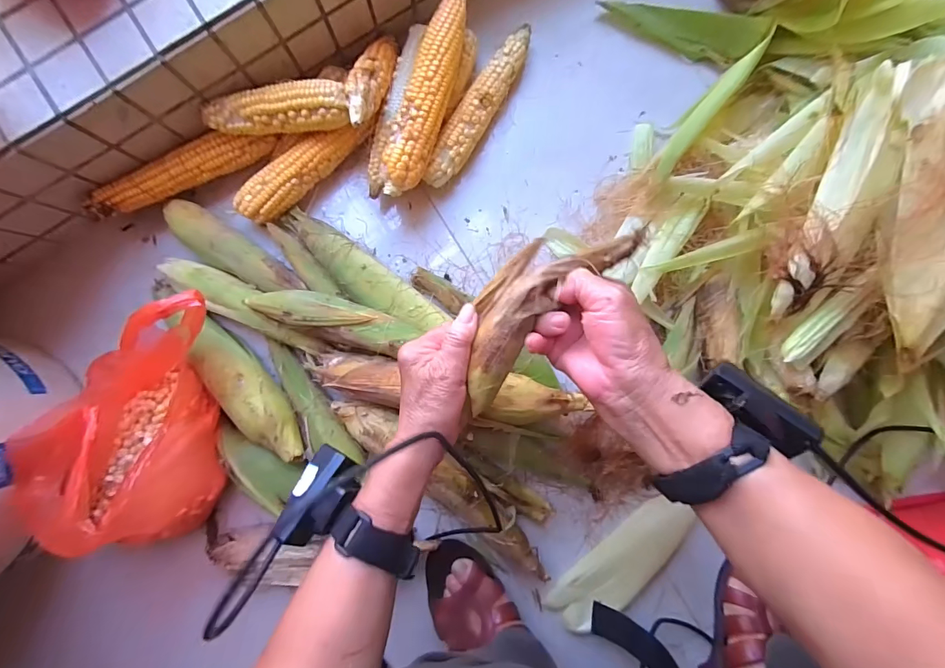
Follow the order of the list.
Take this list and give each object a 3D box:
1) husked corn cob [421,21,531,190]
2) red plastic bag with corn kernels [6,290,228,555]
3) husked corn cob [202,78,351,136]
[{"bbox_3d":[0.007,-0.261,0.466,0.038,0.041,0.207,33,88,1],"label":"husked corn cob"},{"bbox_3d":[-0.329,0.083,0.365,0.140,0.139,0.256,12,88,0],"label":"red plastic bag with corn kernels"},{"bbox_3d":[-0.199,-0.236,0.421,0.148,0.050,0.042,-2,88,0],"label":"husked corn cob"}]

